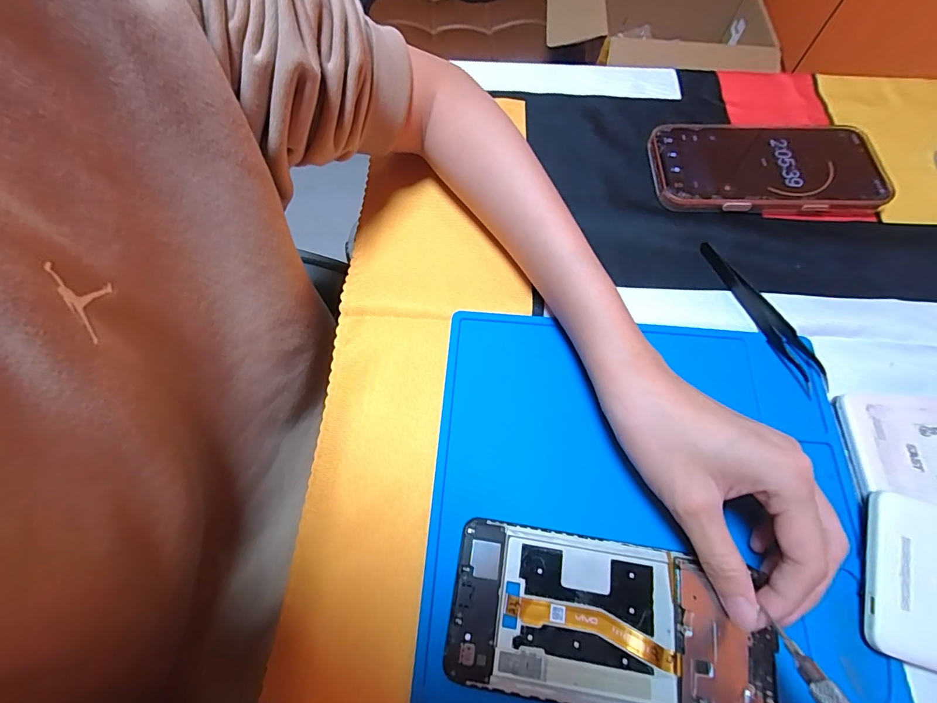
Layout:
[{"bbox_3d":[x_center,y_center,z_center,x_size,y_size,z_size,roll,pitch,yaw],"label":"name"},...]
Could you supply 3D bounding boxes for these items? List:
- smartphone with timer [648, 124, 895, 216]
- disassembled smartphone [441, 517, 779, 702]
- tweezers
[{"bbox_3d":[0.225,-0.142,0.325,0.160,0.015,0.084,2,66,1],"label":"smartphone with timer"},{"bbox_3d":[0.066,0.130,0.202,0.148,0.008,0.072,12,66,6],"label":"disassembled smartphone"},{"bbox_3d":[0.190,-0.026,0.275,0.015,0.007,0.114,-21,67,-9],"label":"tweezers"}]

